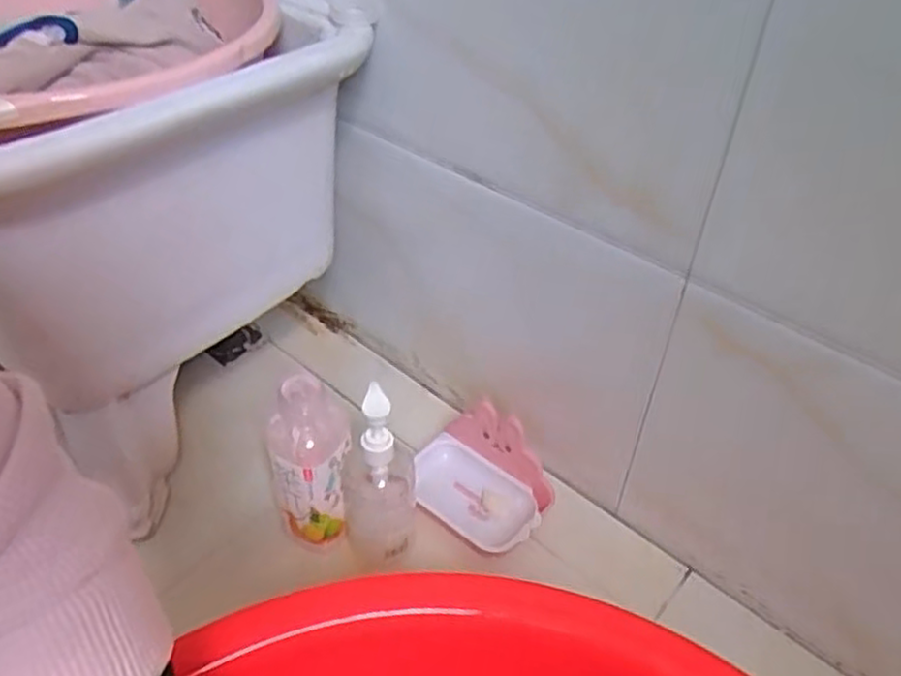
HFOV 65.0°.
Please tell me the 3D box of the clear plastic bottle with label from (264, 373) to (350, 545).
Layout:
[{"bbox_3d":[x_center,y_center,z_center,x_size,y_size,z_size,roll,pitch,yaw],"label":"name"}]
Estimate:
[{"bbox_3d":[-0.124,0.113,0.627,0.072,0.156,0.059,-9,42,-13],"label":"clear plastic bottle with label"}]

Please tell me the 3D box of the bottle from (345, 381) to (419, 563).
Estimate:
[{"bbox_3d":[-0.062,0.120,0.618,0.062,0.170,0.055,-3,41,-6],"label":"bottle"}]

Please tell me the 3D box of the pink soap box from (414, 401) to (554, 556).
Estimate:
[{"bbox_3d":[0.031,0.133,0.705,0.141,0.099,0.095,29,48,28],"label":"pink soap box"}]

